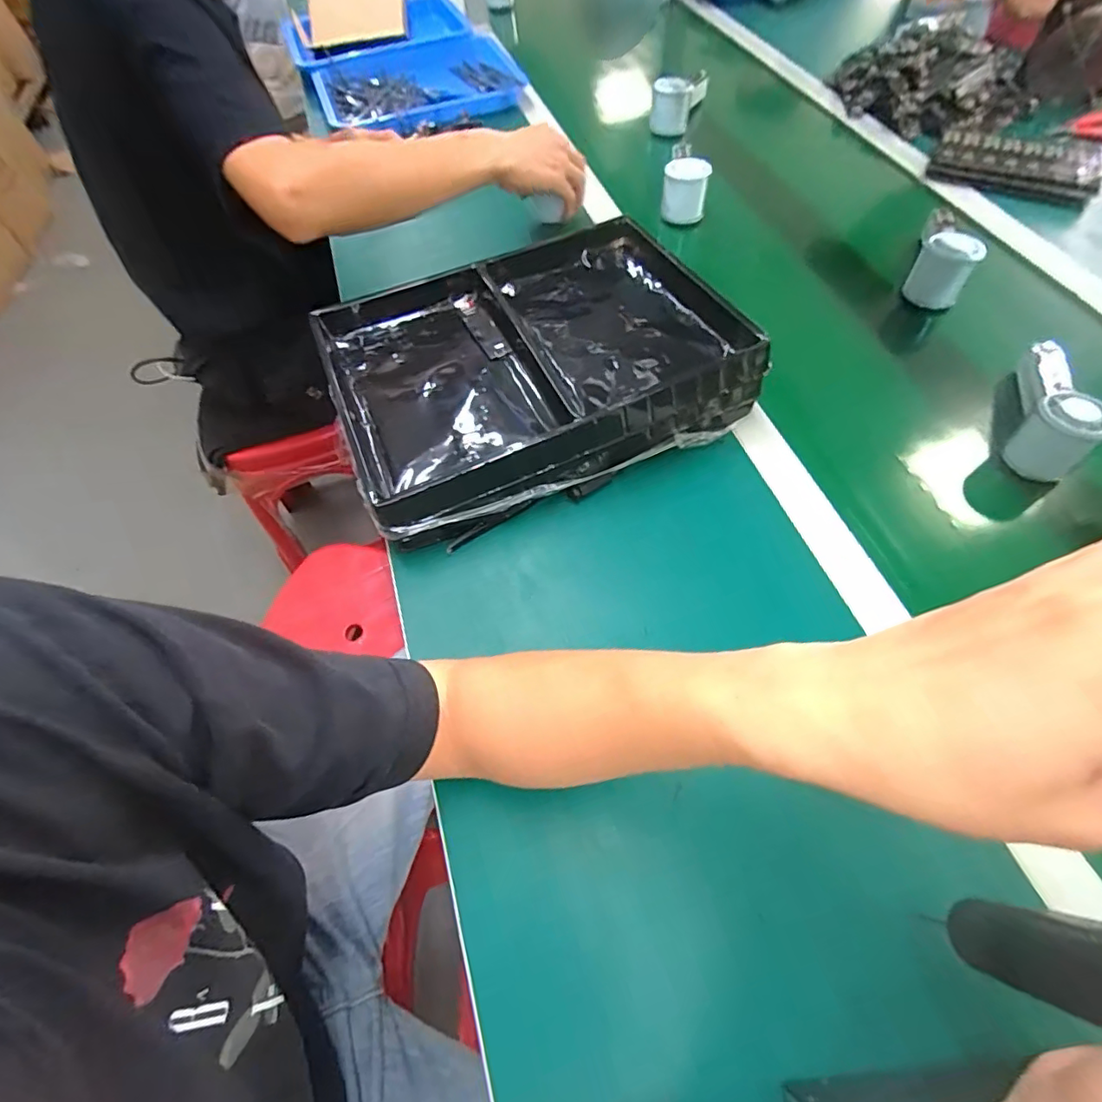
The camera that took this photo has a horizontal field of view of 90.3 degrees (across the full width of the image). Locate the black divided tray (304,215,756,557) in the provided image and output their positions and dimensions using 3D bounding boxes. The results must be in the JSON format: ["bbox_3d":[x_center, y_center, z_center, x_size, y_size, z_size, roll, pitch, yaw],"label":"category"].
[{"bbox_3d":[-0.018,-0.190,0.551,0.399,0.069,0.292,-22,61,-10],"label":"black divided tray"}]

